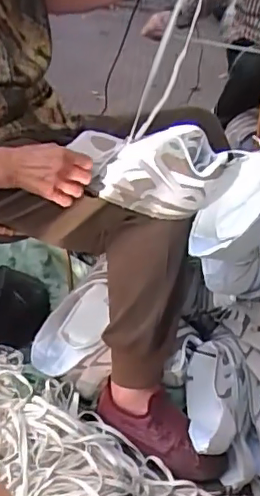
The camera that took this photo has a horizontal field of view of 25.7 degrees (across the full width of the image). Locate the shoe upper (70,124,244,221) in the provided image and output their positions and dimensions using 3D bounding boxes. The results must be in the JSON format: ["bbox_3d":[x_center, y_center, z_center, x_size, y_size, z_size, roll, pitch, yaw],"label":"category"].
[{"bbox_3d":[0.043,-0.121,0.894,0.247,0.115,0.102,4,31,3],"label":"shoe upper"}]

